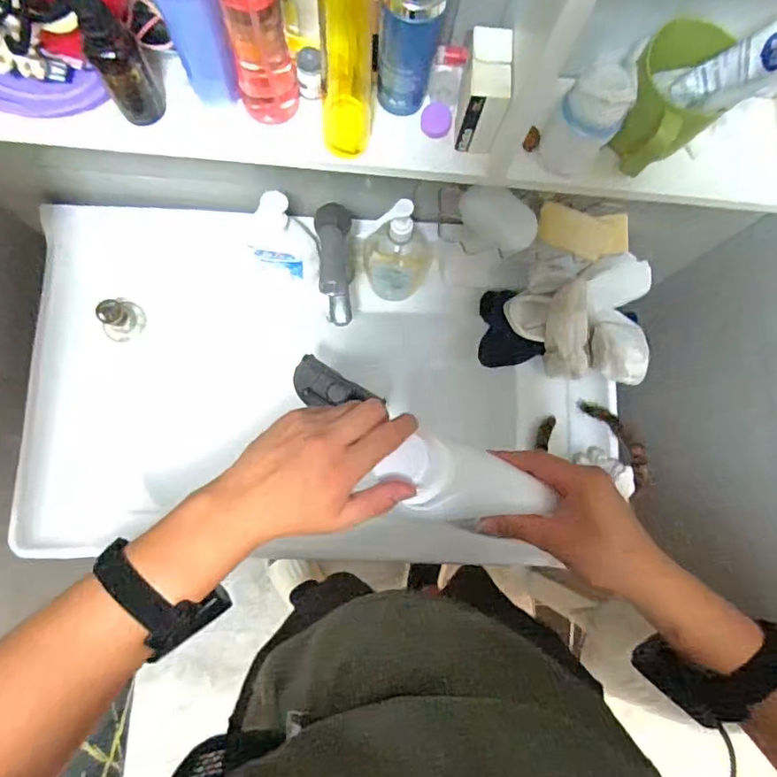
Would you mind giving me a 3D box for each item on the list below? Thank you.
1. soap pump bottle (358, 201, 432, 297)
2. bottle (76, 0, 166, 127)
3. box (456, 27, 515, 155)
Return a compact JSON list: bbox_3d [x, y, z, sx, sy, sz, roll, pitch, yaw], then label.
[{"bbox_3d":[0.017,-0.174,0.693,0.085,0.243,0.057,12,82,-1],"label":"soap pump bottle"},{"bbox_3d":[-0.198,-0.241,0.389,0.035,0.076,0.043,-29,84,-6],"label":"bottle"},{"bbox_3d":[0.075,-0.231,0.410,0.034,0.063,0.060,10,82,-1],"label":"box"}]

